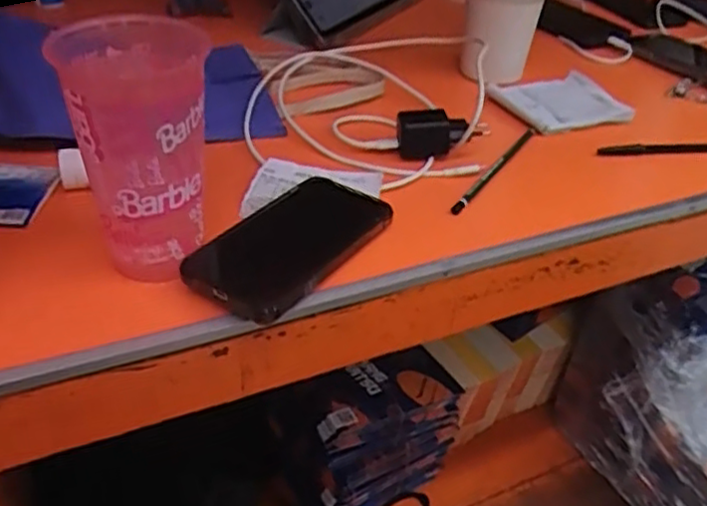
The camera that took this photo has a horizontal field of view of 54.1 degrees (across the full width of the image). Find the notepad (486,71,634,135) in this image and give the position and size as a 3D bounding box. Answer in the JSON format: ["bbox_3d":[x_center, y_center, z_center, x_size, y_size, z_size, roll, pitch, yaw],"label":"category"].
[{"bbox_3d":[0.205,-0.152,0.690,0.119,0.013,0.108,-10,40,-20],"label":"notepad"}]

